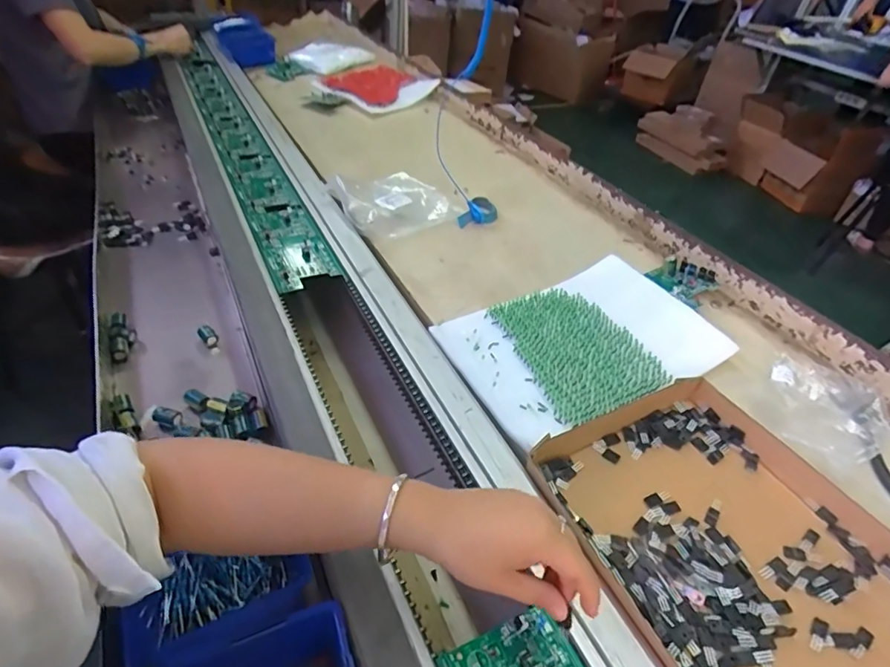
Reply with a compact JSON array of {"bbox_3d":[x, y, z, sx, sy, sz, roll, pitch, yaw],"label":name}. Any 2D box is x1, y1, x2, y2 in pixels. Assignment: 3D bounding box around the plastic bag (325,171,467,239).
[{"bbox_3d":[-0.092,-0.233,0.860,0.184,0.030,0.191,-25,50,-33],"label":"plastic bag"}]

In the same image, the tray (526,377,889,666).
[{"bbox_3d":[0.249,0.180,0.423,0.239,0.028,0.319,-15,45,-24],"label":"tray"}]

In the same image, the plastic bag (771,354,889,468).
[{"bbox_3d":[0.389,0.078,0.523,0.111,0.052,0.100,36,48,29],"label":"plastic bag"}]

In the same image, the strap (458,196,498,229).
[{"bbox_3d":[0.057,-0.199,0.845,0.048,0.027,0.069,27,44,21],"label":"strap"}]

